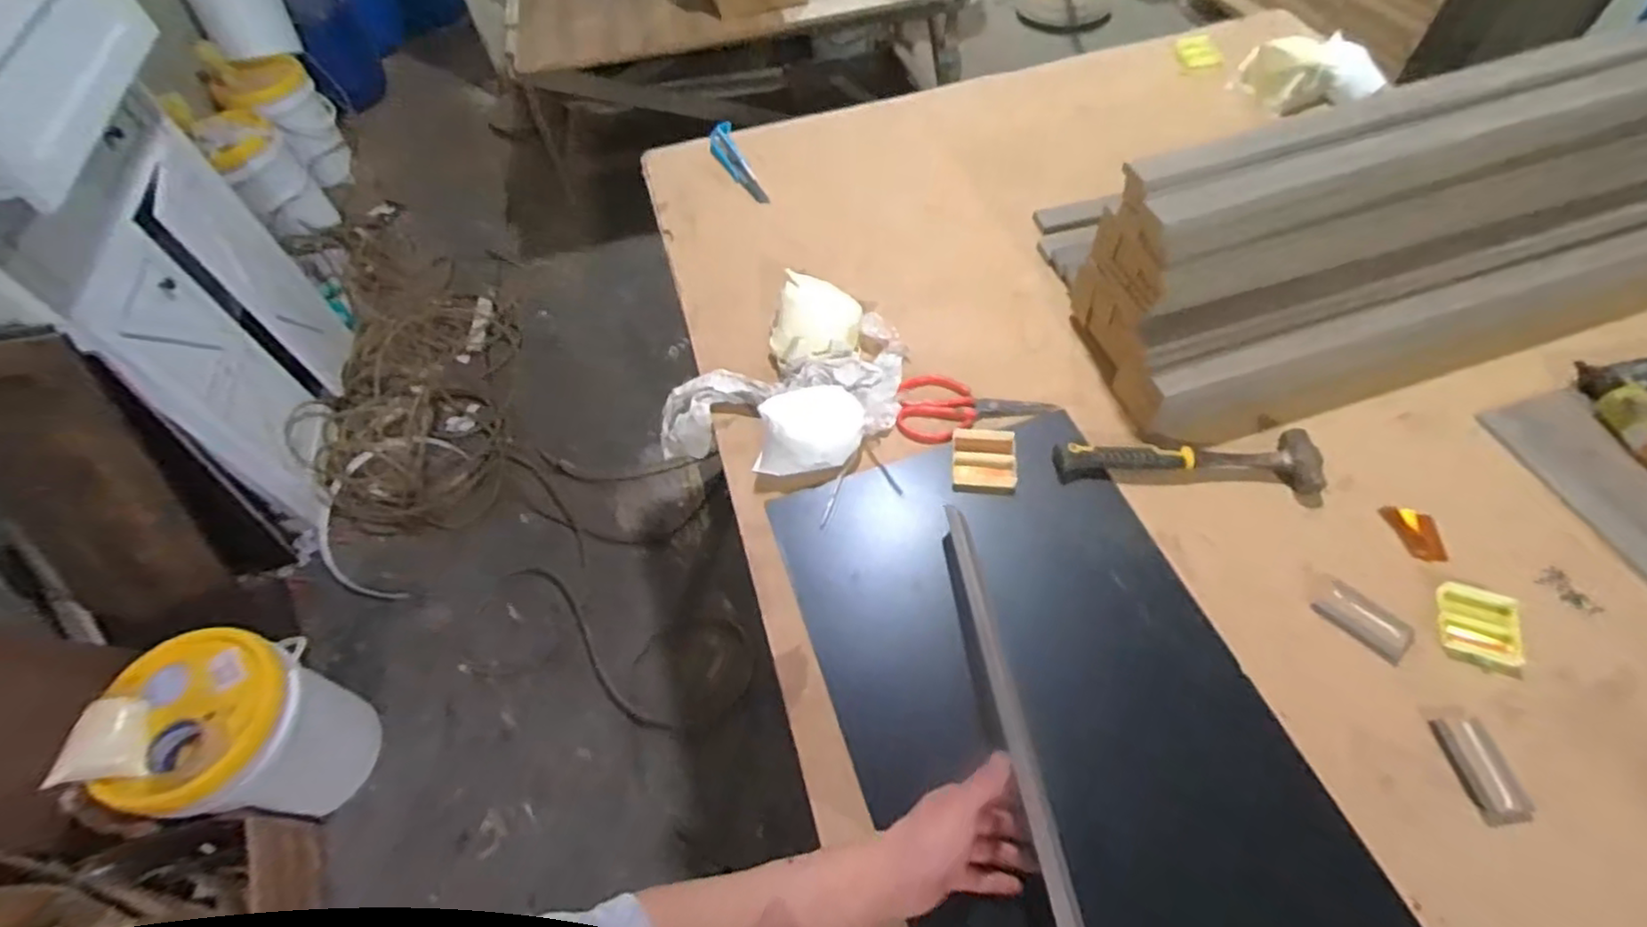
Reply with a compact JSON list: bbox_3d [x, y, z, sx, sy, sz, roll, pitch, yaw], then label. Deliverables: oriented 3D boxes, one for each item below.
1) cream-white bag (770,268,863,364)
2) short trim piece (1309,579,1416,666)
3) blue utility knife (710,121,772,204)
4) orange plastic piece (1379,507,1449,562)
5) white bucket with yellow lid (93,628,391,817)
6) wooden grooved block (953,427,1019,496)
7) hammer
[{"bbox_3d":[-0.012,-0.171,0.892,0.114,0.085,0.099,8,57,10],"label":"cream-white bag"},{"bbox_3d":[0.519,0.148,0.667,0.080,0.014,0.048,38,67,26],"label":"short trim piece"},{"bbox_3d":[-0.141,-0.486,1.126,0.052,0.021,0.178,-25,74,-14],"label":"blue utility knife"},{"bbox_3d":[0.617,0.071,0.725,0.043,0.007,0.064,-13,56,-4],"label":"orange plastic piece"},{"bbox_3d":[-1.066,0.509,1.326,0.263,0.402,0.285,-2,56,3],"label":"white bucket with yellow lid"},{"bbox_3d":[0.184,-0.004,0.801,0.069,0.017,0.076,3,57,7],"label":"wooden grooved block"},{"bbox_3d":[0.396,0.007,0.758,0.273,0.031,0.078,-2,56,3],"label":"hammer"}]

